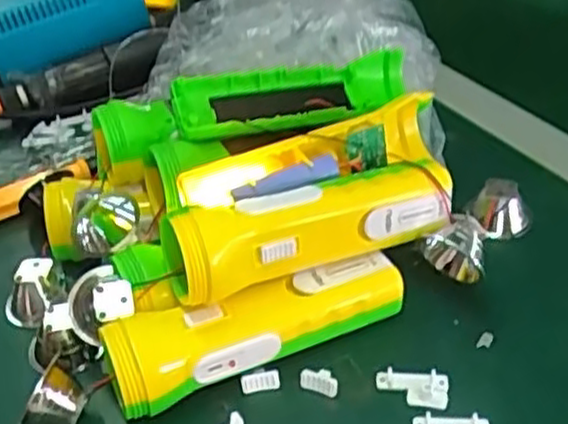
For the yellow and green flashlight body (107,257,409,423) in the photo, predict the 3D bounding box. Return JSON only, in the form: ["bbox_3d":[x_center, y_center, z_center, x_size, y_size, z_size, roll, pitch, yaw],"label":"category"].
[{"bbox_3d":[-0.012,0.061,0.398,0.163,0.046,0.045,-19,40,-16],"label":"yellow and green flashlight body"}]

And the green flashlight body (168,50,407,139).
[{"bbox_3d":[0.010,-0.074,0.470,0.158,0.036,0.052,-15,39,-12],"label":"green flashlight body"}]

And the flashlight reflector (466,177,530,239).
[{"bbox_3d":[0.138,-0.005,0.476,0.030,0.026,0.034,-31,45,-29],"label":"flashlight reflector"}]

